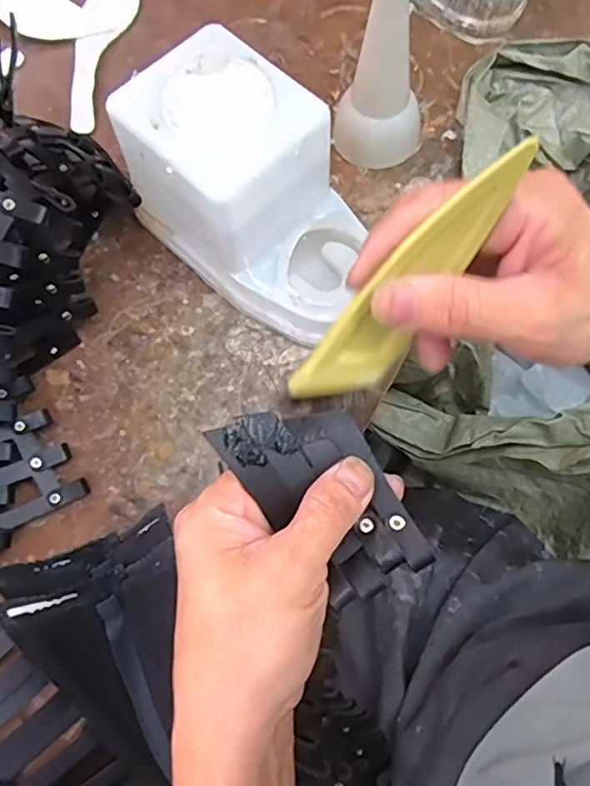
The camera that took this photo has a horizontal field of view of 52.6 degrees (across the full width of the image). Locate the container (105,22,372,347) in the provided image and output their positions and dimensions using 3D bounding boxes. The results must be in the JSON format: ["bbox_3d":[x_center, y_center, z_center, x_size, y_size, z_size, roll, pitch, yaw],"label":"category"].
[{"bbox_3d":[-0.028,-0.135,0.412,0.173,0.120,0.102,40,76,12],"label":"container"}]

